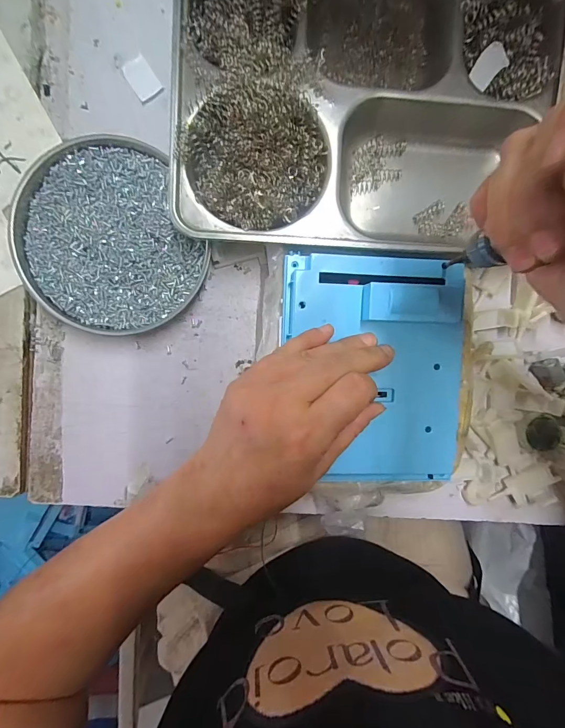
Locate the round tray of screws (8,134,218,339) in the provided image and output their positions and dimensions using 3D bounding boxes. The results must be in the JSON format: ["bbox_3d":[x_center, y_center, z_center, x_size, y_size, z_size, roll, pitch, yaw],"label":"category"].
[{"bbox_3d":[-0.129,-0.090,0.271,0.125,0.018,0.134,0,95,-4],"label":"round tray of screws"}]

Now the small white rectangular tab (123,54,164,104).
[{"bbox_3d":[-0.107,-0.216,0.274,0.020,0.004,0.029,-34,97,0],"label":"small white rectangular tab"}]

